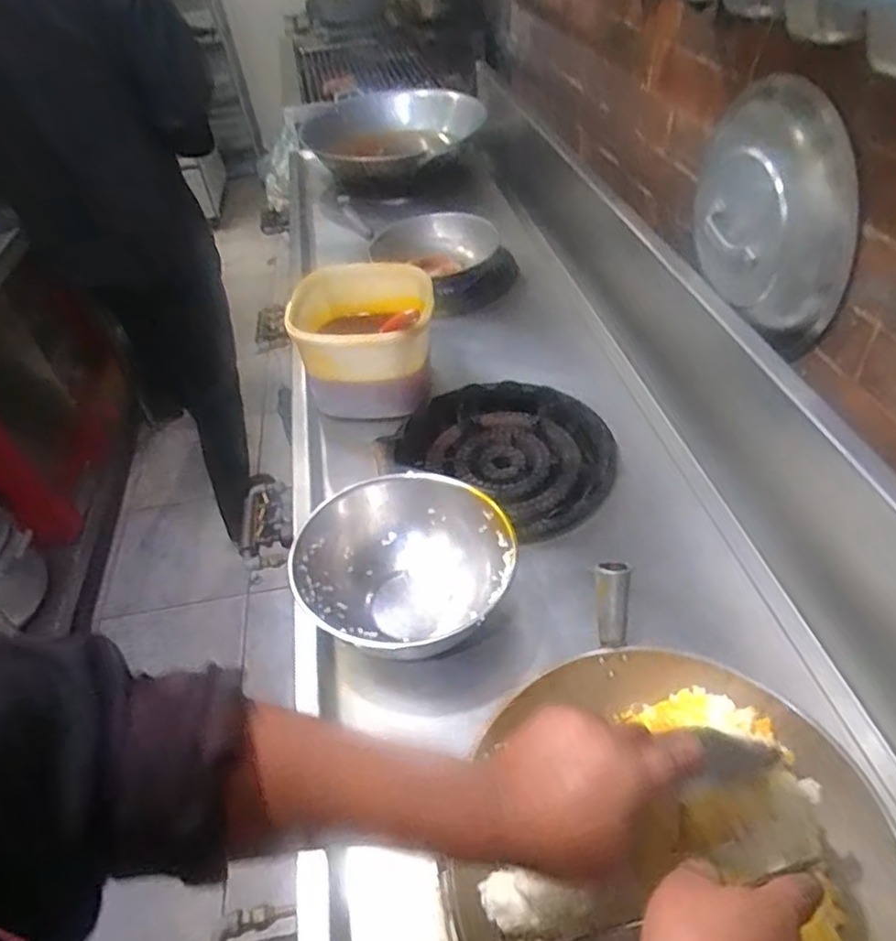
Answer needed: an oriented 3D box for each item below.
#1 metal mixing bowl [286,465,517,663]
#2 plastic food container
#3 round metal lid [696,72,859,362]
[{"bbox_3d":[-0.046,0.132,0.777,0.240,0.125,0.231,-3,44,3],"label":"metal mixing bowl"},{"bbox_3d":[-0.134,-0.212,1.078,0.226,0.177,0.218,-8,44,-3],"label":"plastic food container"},{"bbox_3d":[0.386,-0.316,0.797,0.056,0.250,0.291,-13,44,-7],"label":"round metal lid"}]

